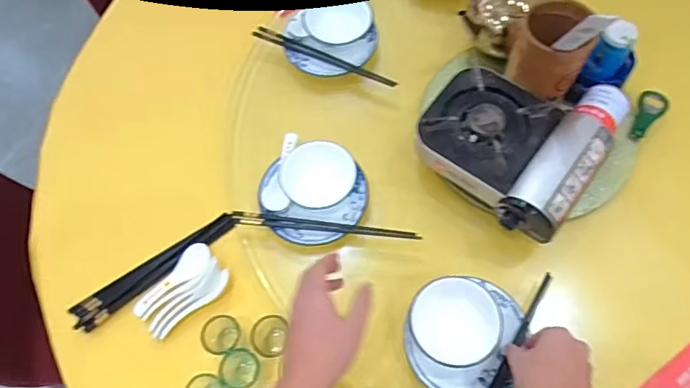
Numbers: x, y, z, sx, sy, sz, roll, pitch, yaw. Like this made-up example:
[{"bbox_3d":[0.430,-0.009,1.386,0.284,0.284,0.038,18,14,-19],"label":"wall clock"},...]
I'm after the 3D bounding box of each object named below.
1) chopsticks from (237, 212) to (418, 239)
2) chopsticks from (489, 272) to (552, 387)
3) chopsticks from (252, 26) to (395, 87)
[{"bbox_3d":[-0.030,0.048,0.744,0.274,0.014,0.019,6,67,5],"label":"chopsticks"},{"bbox_3d":[0.206,0.216,0.646,0.016,0.015,0.268,29,69,14],"label":"chopsticks"},{"bbox_3d":[-0.038,-0.234,0.872,0.269,0.011,0.019,25,70,13],"label":"chopsticks"}]

